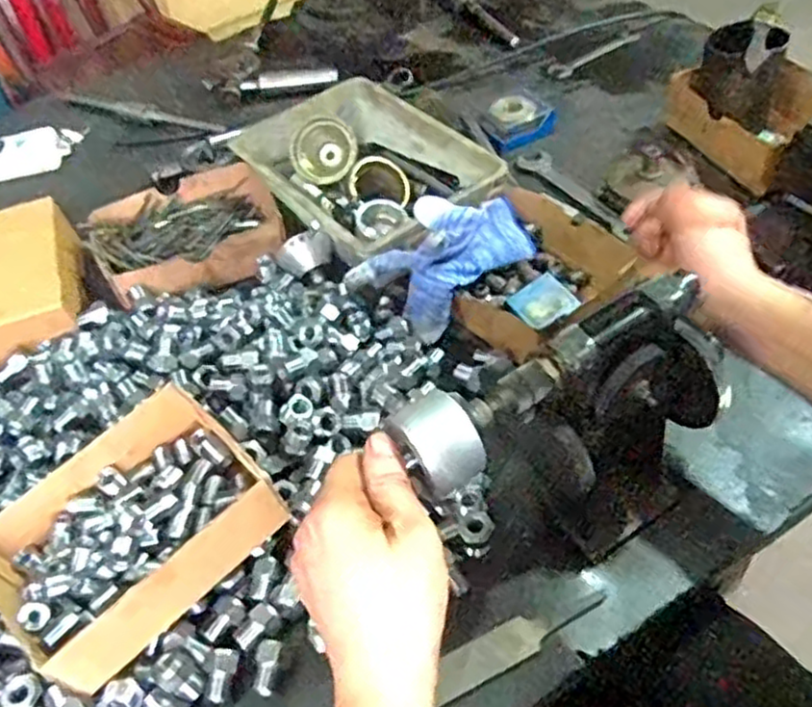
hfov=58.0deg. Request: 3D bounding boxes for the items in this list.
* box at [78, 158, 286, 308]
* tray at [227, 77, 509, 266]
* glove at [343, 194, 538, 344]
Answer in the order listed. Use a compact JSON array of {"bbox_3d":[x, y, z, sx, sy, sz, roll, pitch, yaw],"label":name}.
[{"bbox_3d":[-0.209,-0.117,0.714,0.178,0.037,0.140,-30,51,-19],"label":"box"},{"bbox_3d":[-0.044,-0.179,0.729,0.170,0.058,0.256,-31,51,-20],"label":"tray"},{"bbox_3d":[0.035,-0.078,0.627,0.170,0.094,0.097,-18,48,-10],"label":"glove"}]

